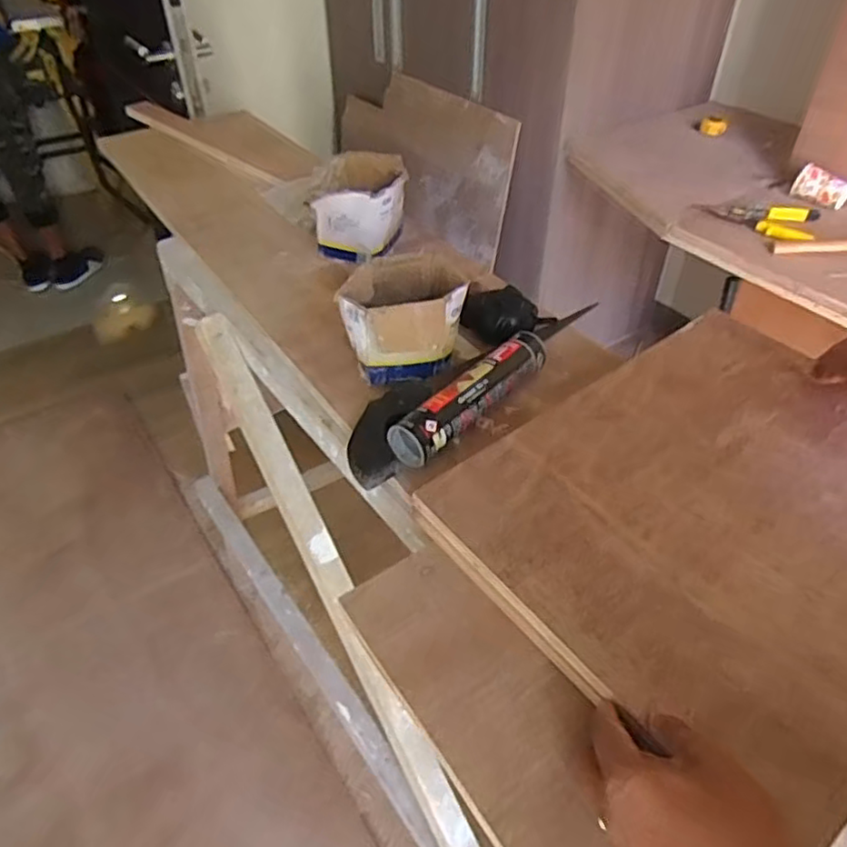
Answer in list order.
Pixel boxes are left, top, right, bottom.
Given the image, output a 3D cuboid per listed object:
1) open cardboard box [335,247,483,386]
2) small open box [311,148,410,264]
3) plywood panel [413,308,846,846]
[{"bbox_3d":[-0.026,-0.125,0.753,0.130,0.092,0.127,-5,42,-5],"label":"open cardboard box"},{"bbox_3d":[-0.094,-0.316,0.952,0.138,0.107,0.133,3,42,3],"label":"small open box"},{"bbox_3d":[0.276,0.049,0.587,0.474,0.027,0.395,-30,52,-25],"label":"plywood panel"}]

